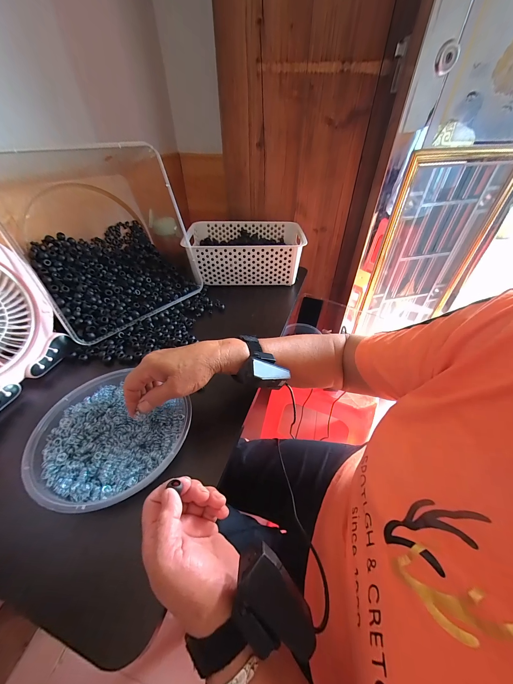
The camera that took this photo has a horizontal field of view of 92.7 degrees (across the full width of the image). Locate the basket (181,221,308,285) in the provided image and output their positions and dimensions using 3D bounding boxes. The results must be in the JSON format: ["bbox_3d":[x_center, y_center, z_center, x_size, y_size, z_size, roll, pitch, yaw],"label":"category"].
[{"bbox_3d":[-0.031,-0.252,0.686,0.294,0.107,0.199,-1,41,-2],"label":"basket"}]

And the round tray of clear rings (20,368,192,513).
[{"bbox_3d":[-0.183,0.108,0.322,0.179,0.031,0.168,0,41,0],"label":"round tray of clear rings"}]

